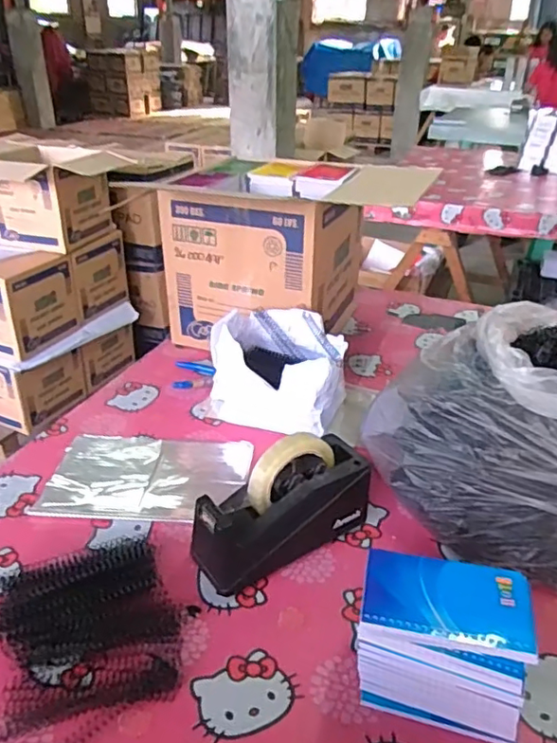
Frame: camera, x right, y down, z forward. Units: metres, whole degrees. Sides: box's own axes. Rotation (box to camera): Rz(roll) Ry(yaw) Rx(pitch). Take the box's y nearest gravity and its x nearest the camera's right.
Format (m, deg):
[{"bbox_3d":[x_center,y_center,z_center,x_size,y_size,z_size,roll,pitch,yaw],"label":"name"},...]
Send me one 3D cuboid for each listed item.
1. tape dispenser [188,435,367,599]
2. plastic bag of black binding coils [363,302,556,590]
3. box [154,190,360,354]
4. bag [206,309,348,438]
[{"bbox_3d":[0.006,0.145,0.646,0.202,0.126,0.069,-18,35,-29],"label":"tape dispenser"},{"bbox_3d":[0.320,0.065,0.689,0.348,0.234,0.309,-16,34,-27],"label":"plastic bag of black binding coils"},{"bbox_3d":[-0.018,-0.203,1.091,0.282,0.288,0.295,13,32,21],"label":"box"},{"bbox_3d":[0.003,-0.005,0.898,0.201,0.128,0.152,13,32,22],"label":"bag"}]

